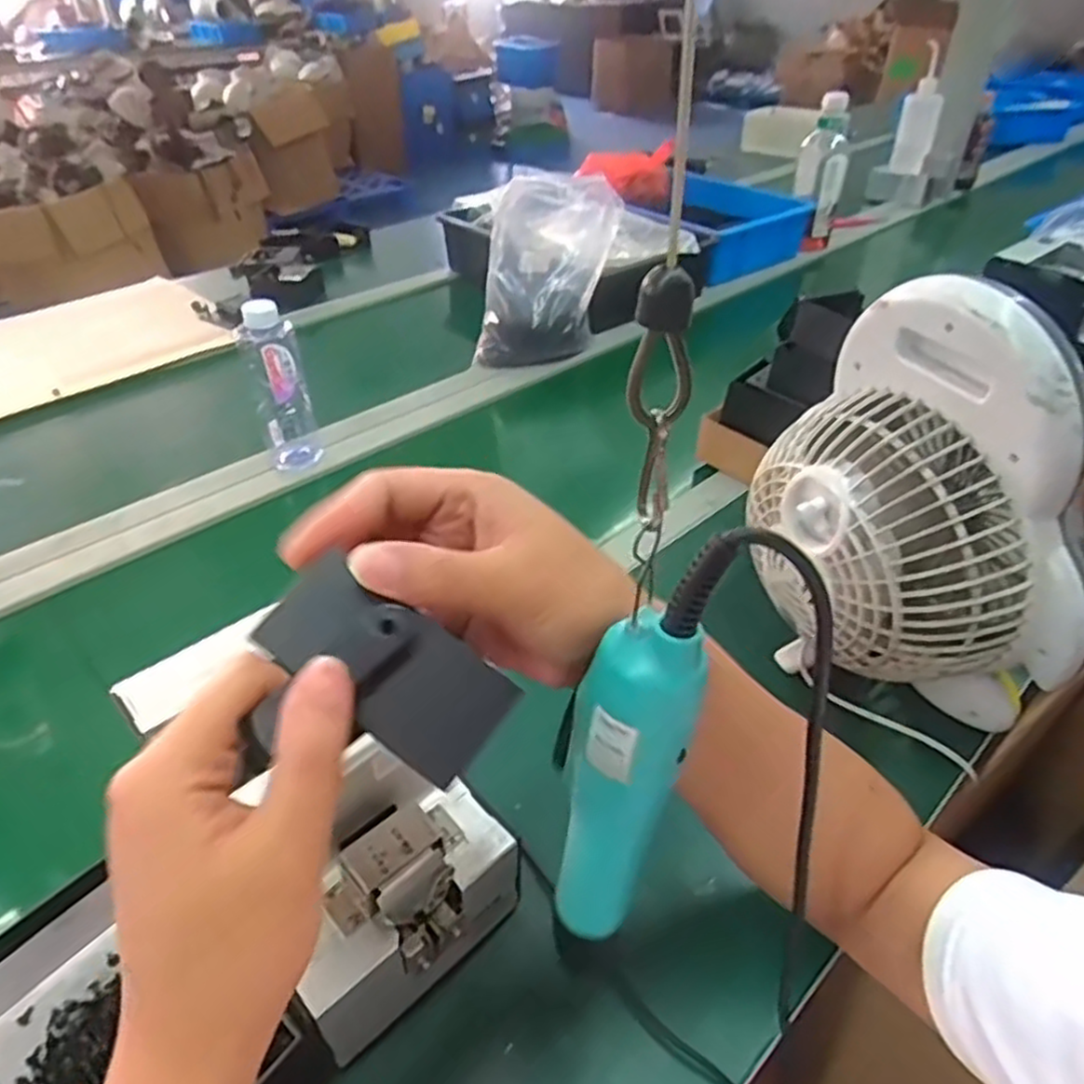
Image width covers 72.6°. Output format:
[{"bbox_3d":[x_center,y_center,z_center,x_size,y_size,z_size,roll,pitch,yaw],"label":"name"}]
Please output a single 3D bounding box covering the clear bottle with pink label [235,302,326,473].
[{"bbox_3d":[-0.273,-0.158,0.769,0.058,0.171,0.048,-12,42,-15],"label":"clear bottle with pink label"}]

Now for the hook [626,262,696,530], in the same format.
[{"bbox_3d":[0.032,-0.038,0.209,0.017,0.076,0.008,13,41,16],"label":"hook"}]

